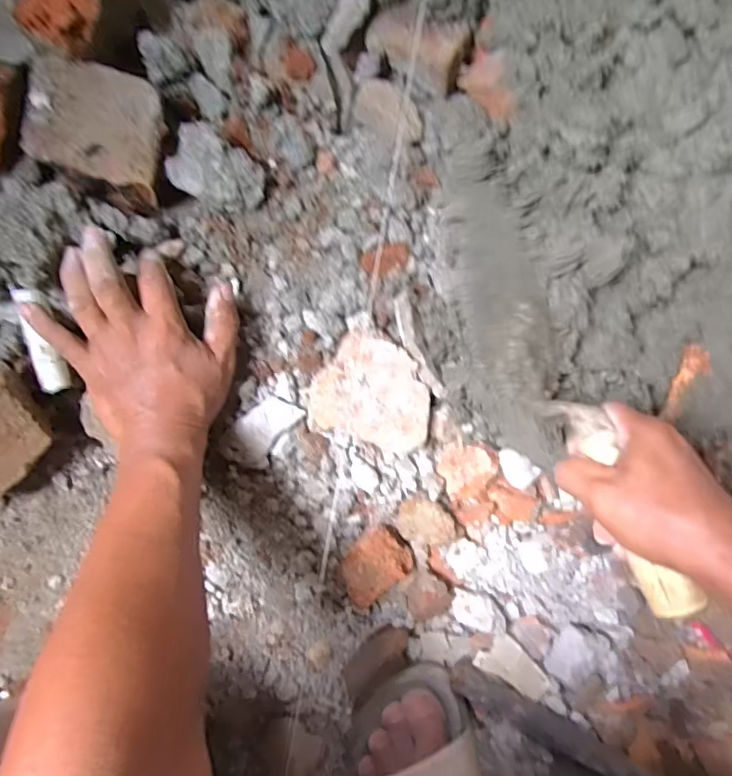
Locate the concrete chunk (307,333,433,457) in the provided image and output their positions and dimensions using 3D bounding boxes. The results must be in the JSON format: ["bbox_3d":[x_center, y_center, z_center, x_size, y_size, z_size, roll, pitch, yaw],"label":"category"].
[{"bbox_3d":[0.007,0.002,0.409,0.091,0.022,0.078,17,93,-5],"label":"concrete chunk"}]

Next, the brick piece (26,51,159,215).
[{"bbox_3d":[-0.184,-0.177,0.361,0.082,0.031,0.080,8,88,-14],"label":"brick piece"}]

